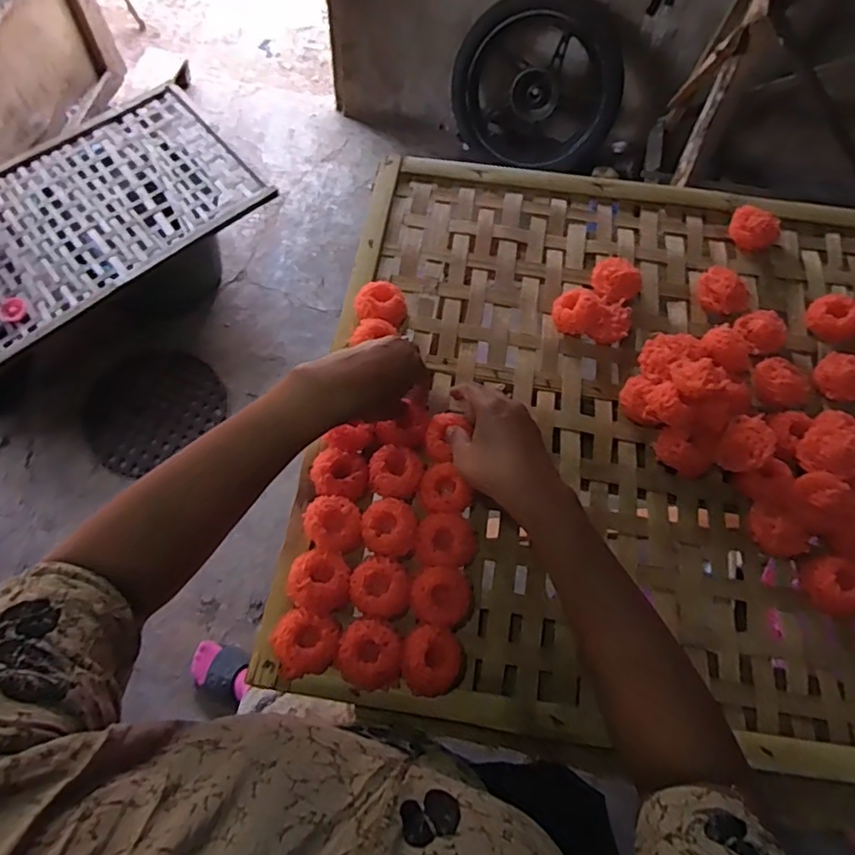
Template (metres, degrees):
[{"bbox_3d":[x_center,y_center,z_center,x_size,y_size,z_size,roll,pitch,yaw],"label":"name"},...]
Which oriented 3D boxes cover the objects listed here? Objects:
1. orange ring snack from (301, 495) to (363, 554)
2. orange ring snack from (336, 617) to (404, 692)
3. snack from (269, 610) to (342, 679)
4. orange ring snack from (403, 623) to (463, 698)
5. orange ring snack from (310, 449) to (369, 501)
[{"bbox_3d":[-0.082,0.084,0.508,0.045,0.019,0.051,-30,68,-17],"label":"orange ring snack"},{"bbox_3d":[-0.045,0.182,0.465,0.051,0.022,0.051,1,63,-2],"label":"orange ring snack"},{"bbox_3d":[-0.098,0.173,0.471,0.052,0.021,0.049,1,63,-2],"label":"snack"},{"bbox_3d":[0.004,0.186,0.464,0.045,0.021,0.050,8,63,1],"label":"orange ring snack"},{"bbox_3d":[-0.080,0.043,0.528,0.052,0.014,0.042,9,63,2],"label":"orange ring snack"}]

